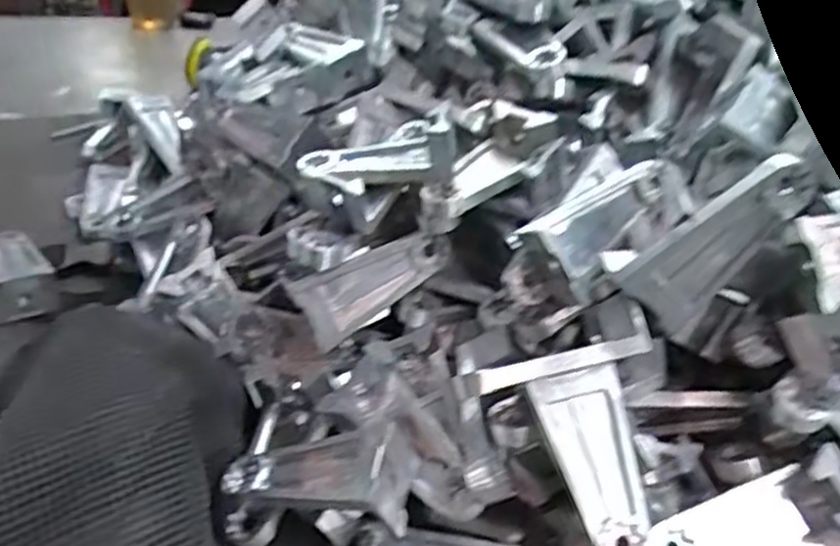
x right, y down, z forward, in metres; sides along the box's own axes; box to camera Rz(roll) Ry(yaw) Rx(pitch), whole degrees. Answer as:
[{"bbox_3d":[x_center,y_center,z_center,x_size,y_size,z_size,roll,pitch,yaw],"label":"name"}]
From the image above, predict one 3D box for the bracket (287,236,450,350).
[{"bbox_3d":[-0.026,0.005,0.427,0.092,0.039,0.019,-28,40,-13],"label":"bracket"}]

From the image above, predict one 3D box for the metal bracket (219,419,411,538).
[{"bbox_3d":[-0.055,0.106,0.370,0.094,0.044,0.049,-6,26,16],"label":"metal bracket"}]

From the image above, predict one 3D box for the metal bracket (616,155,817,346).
[{"bbox_3d":[0.139,-0.015,0.340,0.045,0.093,0.015,38,16,-29],"label":"metal bracket"}]

